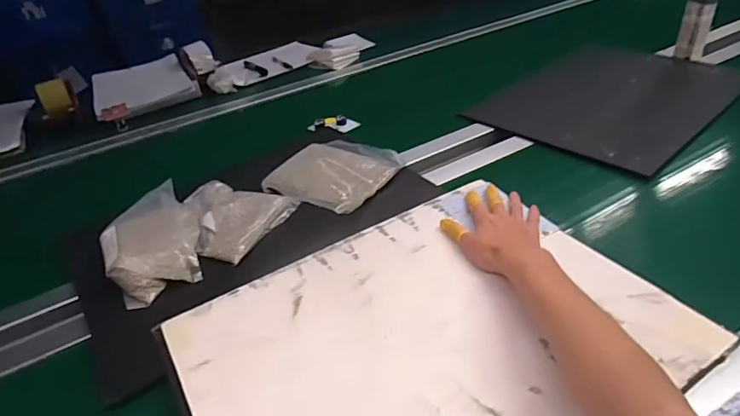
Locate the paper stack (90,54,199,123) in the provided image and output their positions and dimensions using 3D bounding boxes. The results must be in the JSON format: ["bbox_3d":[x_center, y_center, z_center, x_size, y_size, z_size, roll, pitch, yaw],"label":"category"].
[{"bbox_3d":[-0.541,-0.292,1.138,0.220,0.043,0.280,-23,40,-21],"label":"paper stack"}]

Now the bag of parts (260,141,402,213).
[{"bbox_3d":[-0.054,-0.057,0.763,0.169,0.028,0.167,19,44,30],"label":"bag of parts"}]

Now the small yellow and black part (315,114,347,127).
[{"bbox_3d":[-0.078,-0.174,0.958,0.063,0.013,0.024,-1,35,6],"label":"small yellow and black part"}]

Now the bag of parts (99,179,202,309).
[{"bbox_3d":[-0.291,0.043,0.639,0.119,0.053,0.164,-22,39,-20],"label":"bag of parts"}]

